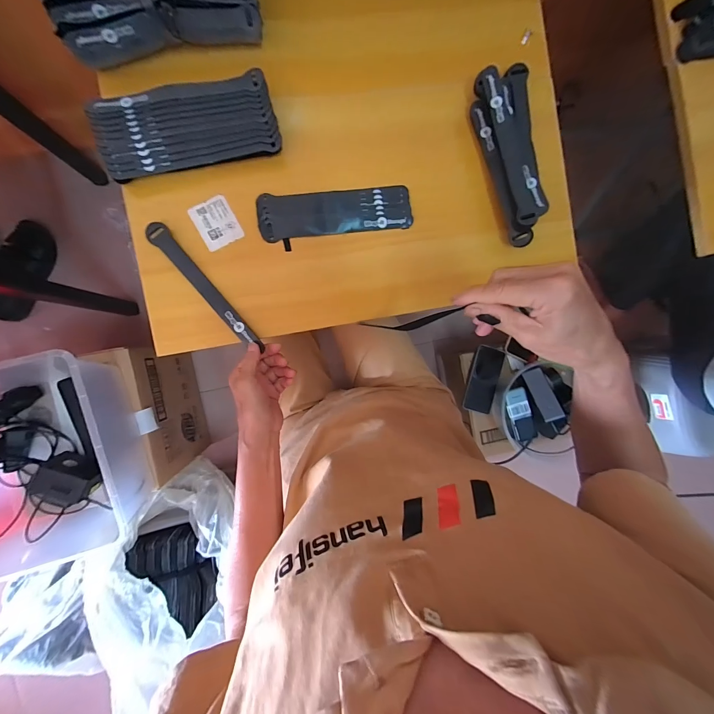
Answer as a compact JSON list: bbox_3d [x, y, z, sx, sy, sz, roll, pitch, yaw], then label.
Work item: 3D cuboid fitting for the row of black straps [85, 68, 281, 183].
[{"bbox_3d":[-0.199,-0.272,0.379,0.200,0.027,0.083,-16,94,-6],"label":"row of black straps"}]

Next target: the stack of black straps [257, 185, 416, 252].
[{"bbox_3d":[-0.027,-0.190,0.418,0.199,0.006,0.061,-7,93,-6],"label":"stack of black straps"}]

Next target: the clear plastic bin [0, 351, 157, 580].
[{"bbox_3d":[-0.548,0.165,0.519,0.294,0.145,0.299,-14,94,-6],"label":"clear plastic bin"}]

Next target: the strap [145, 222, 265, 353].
[{"bbox_3d":[-0.190,-0.085,0.396,0.024,0.006,0.190,-39,96,-10],"label":"strap"}]

